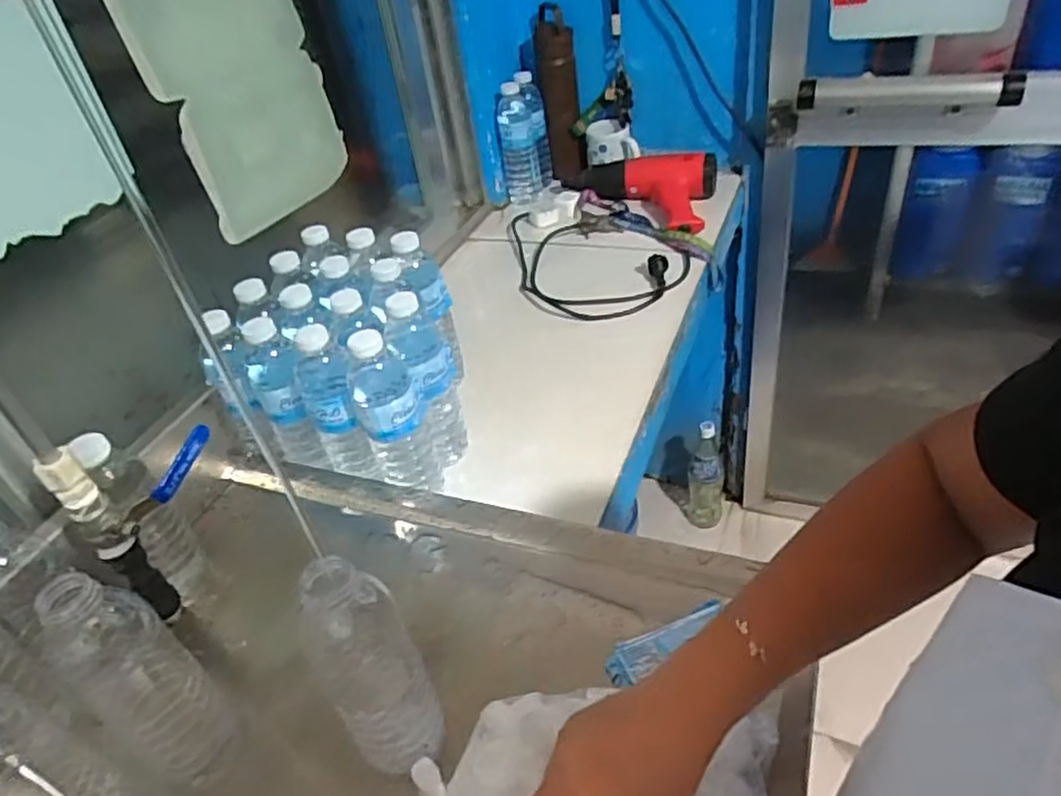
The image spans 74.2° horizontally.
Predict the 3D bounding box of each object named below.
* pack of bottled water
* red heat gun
[{"bbox_3d":[-0.193,-0.048,0.784,0.245,0.188,0.228,9,43,23],"label":"pack of bottled water"},{"bbox_3d":[0.167,-0.352,1.189,0.277,0.074,0.167,10,43,23],"label":"red heat gun"}]

